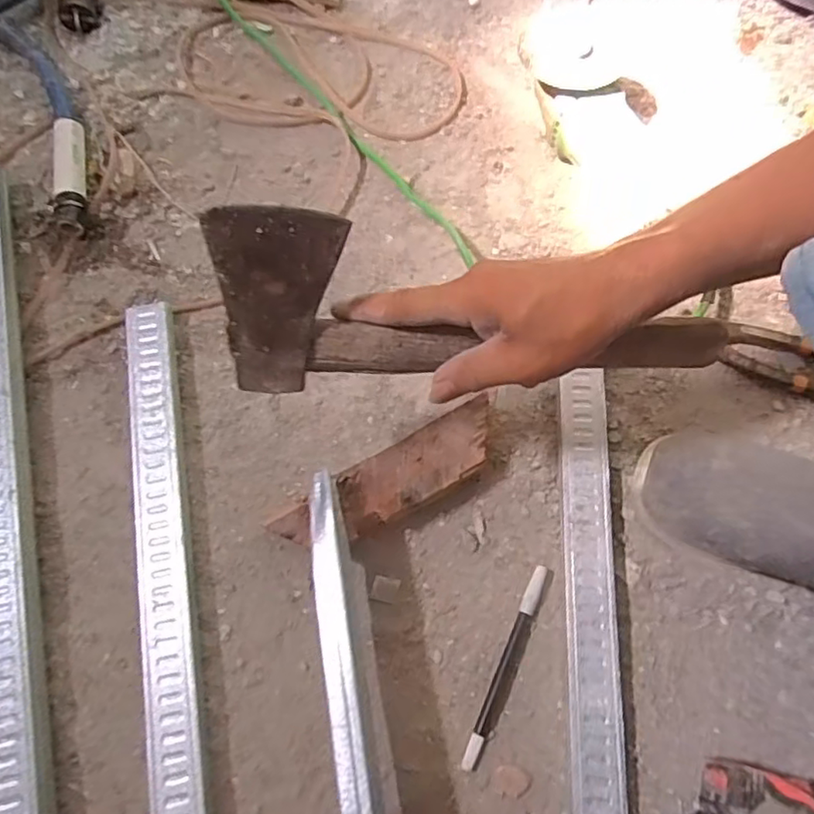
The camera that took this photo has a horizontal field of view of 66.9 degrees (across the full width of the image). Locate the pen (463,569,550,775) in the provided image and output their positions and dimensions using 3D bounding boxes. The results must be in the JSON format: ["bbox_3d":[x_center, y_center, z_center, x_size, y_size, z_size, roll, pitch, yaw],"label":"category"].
[{"bbox_3d":[0.072,0.184,0.442,0.012,0.013,0.145,23,70,7],"label":"pen"}]

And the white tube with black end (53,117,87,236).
[{"bbox_3d":[-0.311,-0.210,0.567,0.028,0.033,0.115,-7,70,-5],"label":"white tube with black end"}]

